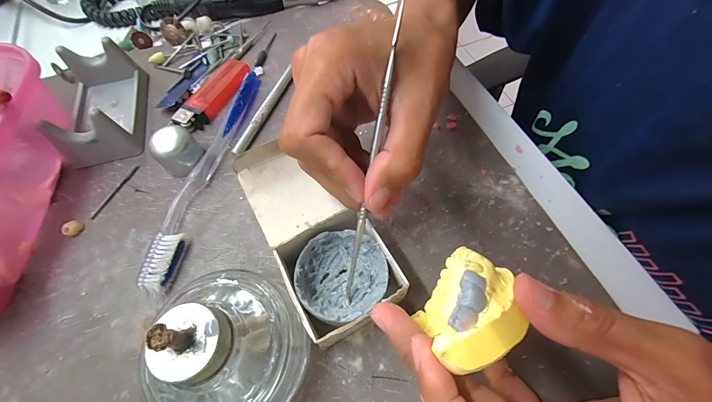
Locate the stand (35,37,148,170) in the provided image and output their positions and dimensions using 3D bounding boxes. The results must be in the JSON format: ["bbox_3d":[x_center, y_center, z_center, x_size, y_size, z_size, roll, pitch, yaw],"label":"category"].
[{"bbox_3d":[-0.205,-0.080,0.255,0.057,0.038,0.094,-17,63,-6],"label":"stand"}]

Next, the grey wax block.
[{"bbox_3d":[-0.009,0.044,0.182,0.047,0.031,0.047,23,65,14],"label":"grey wax block"}]

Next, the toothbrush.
[{"bbox_3d":[-0.113,-0.028,0.238,0.027,0.012,0.188,8,63,6],"label":"toothbrush"}]

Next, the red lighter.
[{"bbox_3d":[-0.122,-0.092,0.272,0.029,0.010,0.081,19,64,12],"label":"red lighter"}]

